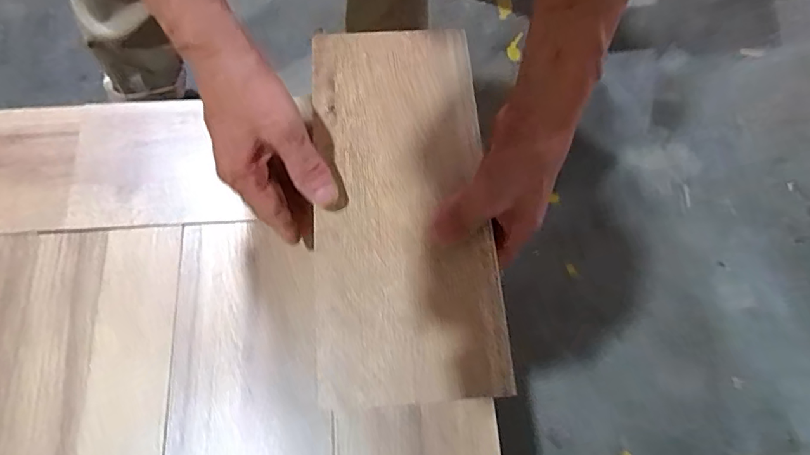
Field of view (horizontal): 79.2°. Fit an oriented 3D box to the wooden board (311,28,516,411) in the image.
[{"bbox_3d":[-0.003,-0.026,0.370,0.128,0.007,0.298,-4,70,-1],"label":"wooden board"}]

